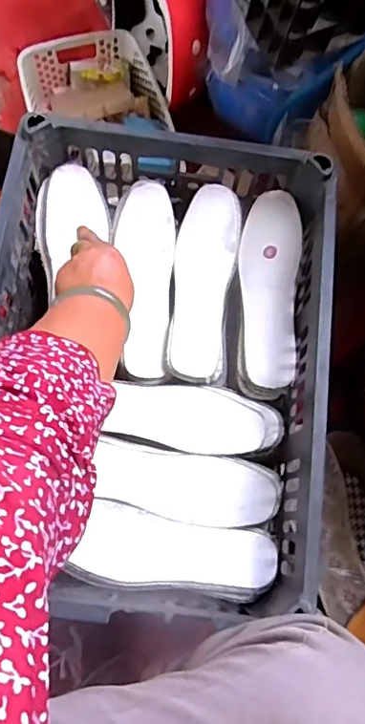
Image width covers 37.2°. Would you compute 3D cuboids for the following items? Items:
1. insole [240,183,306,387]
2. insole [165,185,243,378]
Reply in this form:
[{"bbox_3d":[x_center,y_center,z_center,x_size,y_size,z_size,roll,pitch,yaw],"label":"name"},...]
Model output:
[{"bbox_3d":[0.097,-0.085,0.607,0.065,0.020,0.226,6,75,-1],"label":"insole"},{"bbox_3d":[0.022,-0.093,0.610,0.067,0.023,0.224,10,75,0],"label":"insole"}]

